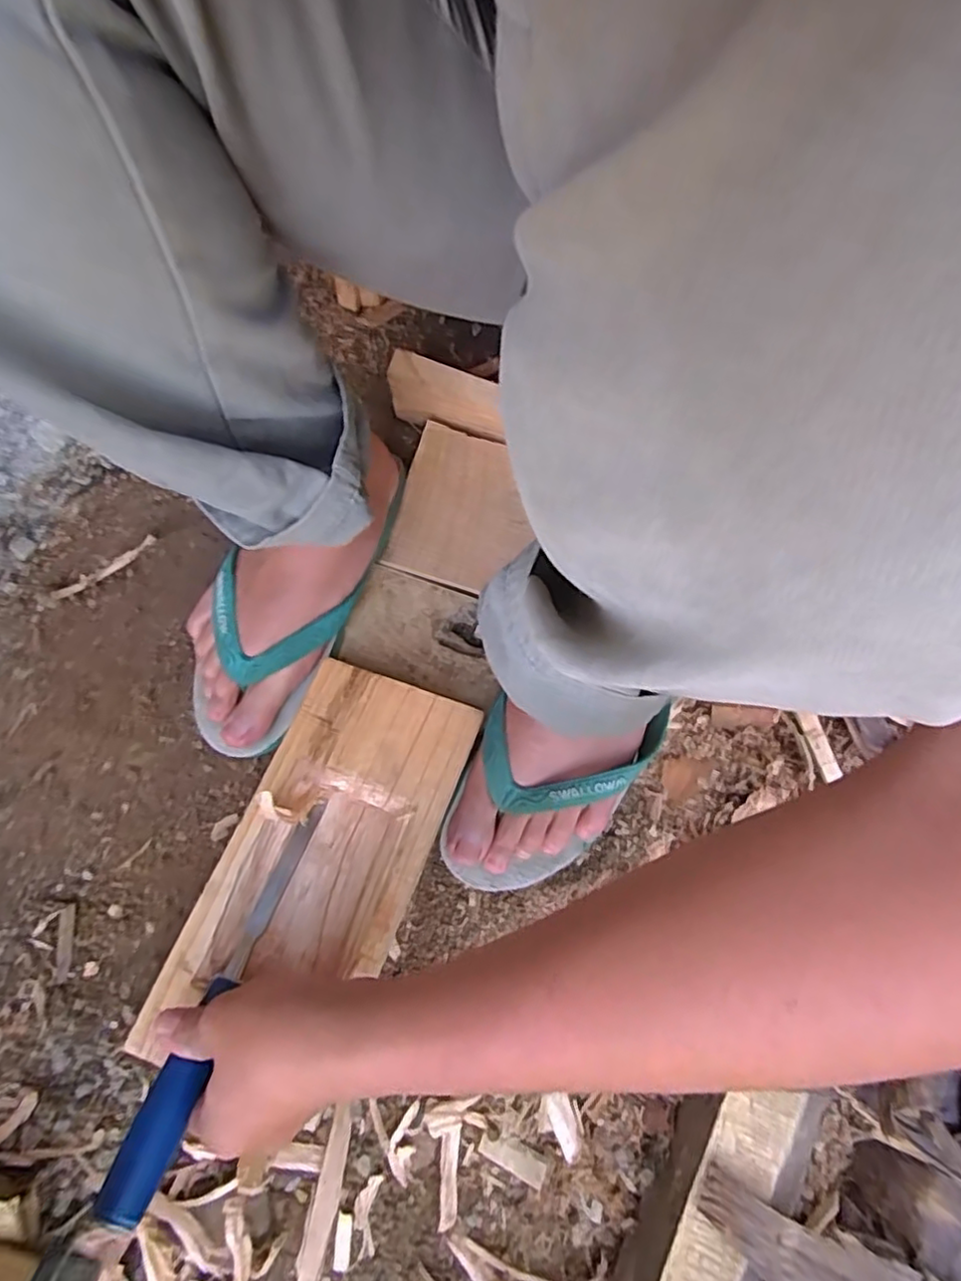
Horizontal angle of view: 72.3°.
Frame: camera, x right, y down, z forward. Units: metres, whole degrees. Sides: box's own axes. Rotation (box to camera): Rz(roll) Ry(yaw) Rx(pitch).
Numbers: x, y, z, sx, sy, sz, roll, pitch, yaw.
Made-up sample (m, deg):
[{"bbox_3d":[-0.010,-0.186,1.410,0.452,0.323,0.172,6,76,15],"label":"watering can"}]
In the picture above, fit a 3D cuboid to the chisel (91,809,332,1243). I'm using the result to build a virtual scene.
[{"bbox_3d":[-0.142,0.195,0.380,0.025,0.032,0.221,15,42,5],"label":"chisel"}]

